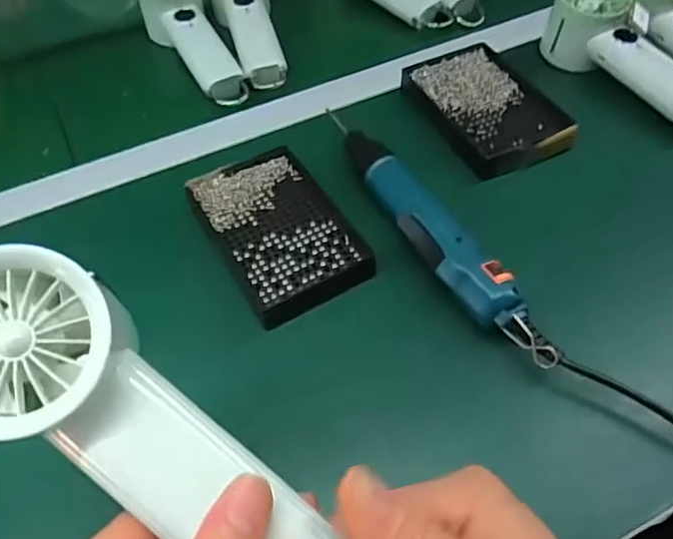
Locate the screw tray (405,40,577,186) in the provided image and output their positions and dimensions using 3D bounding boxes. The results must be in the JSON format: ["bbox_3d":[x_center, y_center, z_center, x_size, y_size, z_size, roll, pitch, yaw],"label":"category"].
[{"bbox_3d":[0.127,-0.140,0.501,0.099,0.018,0.141,-19,55,-11],"label":"screw tray"}]

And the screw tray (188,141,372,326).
[{"bbox_3d":[-0.043,-0.028,0.435,0.088,0.027,0.140,-26,56,-16],"label":"screw tray"}]

